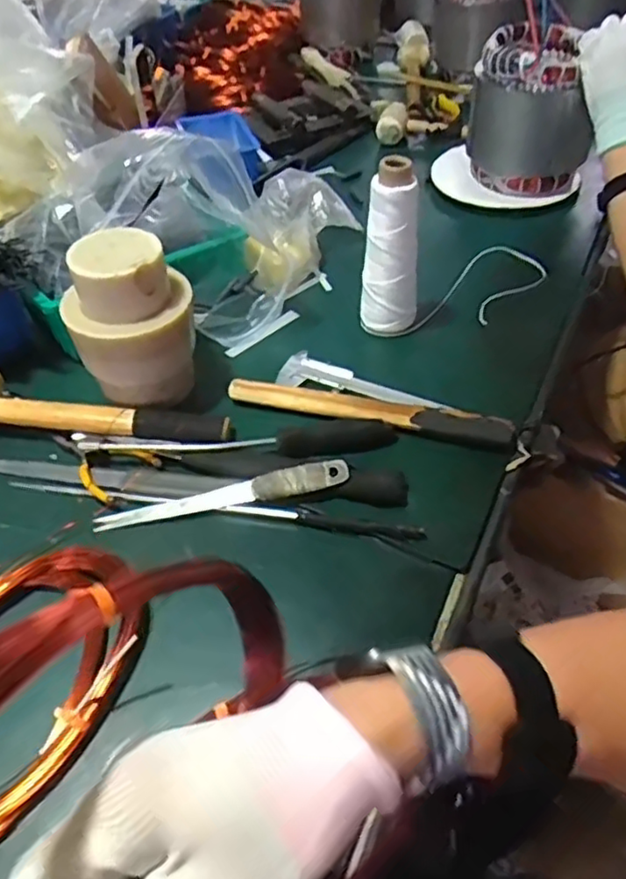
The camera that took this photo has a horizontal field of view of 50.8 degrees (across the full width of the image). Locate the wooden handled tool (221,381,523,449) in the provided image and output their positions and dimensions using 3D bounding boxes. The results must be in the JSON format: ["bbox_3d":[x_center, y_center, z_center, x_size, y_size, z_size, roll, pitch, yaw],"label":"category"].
[{"bbox_3d":[0.048,-0.027,0.597,0.260,0.019,0.023,10,48,11],"label":"wooden handled tool"}]

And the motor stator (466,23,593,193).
[{"bbox_3d":[0.282,-0.429,0.857,0.147,0.164,0.148,6,48,8],"label":"motor stator"}]

